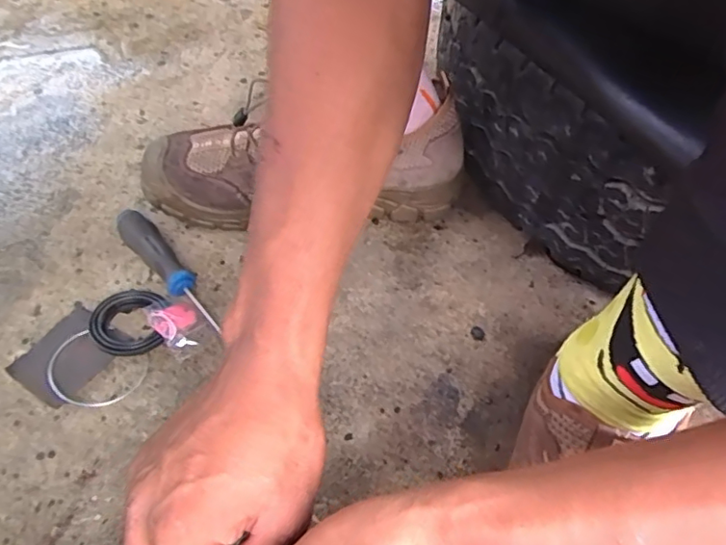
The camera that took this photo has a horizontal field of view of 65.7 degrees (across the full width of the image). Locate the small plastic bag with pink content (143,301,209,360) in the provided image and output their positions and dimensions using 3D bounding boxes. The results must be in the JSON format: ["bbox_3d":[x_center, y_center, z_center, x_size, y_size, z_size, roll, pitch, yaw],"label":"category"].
[{"bbox_3d":[-0.142,0.041,0.436,0.033,0.015,0.050,-33,60,-25],"label":"small plastic bag with pink content"}]

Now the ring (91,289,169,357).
[{"bbox_3d":[-0.182,0.039,0.435,0.052,0.013,0.054,2,52,-2],"label":"ring"}]

